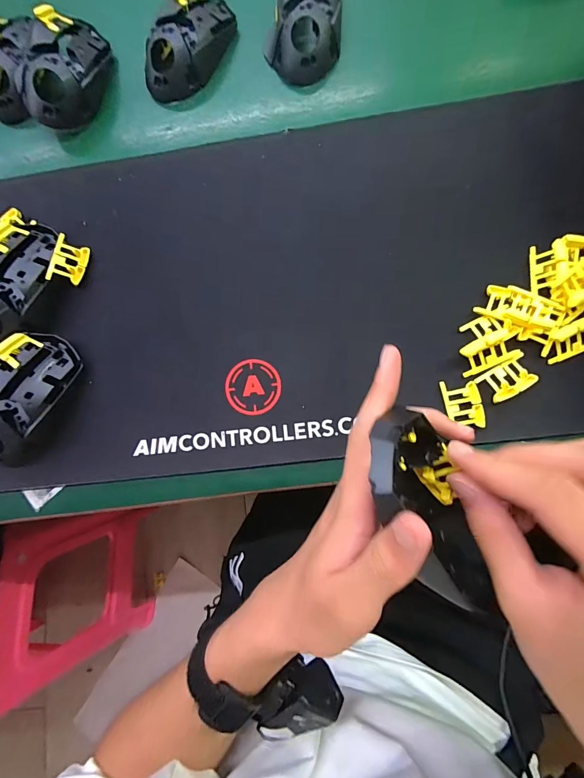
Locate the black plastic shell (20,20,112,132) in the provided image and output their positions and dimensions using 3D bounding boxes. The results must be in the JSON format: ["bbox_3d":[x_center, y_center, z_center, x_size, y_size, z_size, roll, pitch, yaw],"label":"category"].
[{"bbox_3d":[-0.223,-0.314,0.356,0.057,0.057,0.111,27,84,7],"label":"black plastic shell"}]

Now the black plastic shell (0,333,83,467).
[{"bbox_3d":[-0.231,0.007,0.306,0.054,0.034,0.112,29,84,7],"label":"black plastic shell"}]

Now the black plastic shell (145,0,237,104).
[{"bbox_3d":[-0.103,-0.341,0.350,0.056,0.040,0.107,27,84,7],"label":"black plastic shell"}]

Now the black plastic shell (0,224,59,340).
[{"bbox_3d":[-0.244,-0.095,0.314,0.055,0.027,0.110,12,83,5],"label":"black plastic shell"}]

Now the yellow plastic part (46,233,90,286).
[{"bbox_3d":[-0.201,-0.116,0.324,0.027,0.006,0.042,14,81,-24],"label":"yellow plastic part"}]

